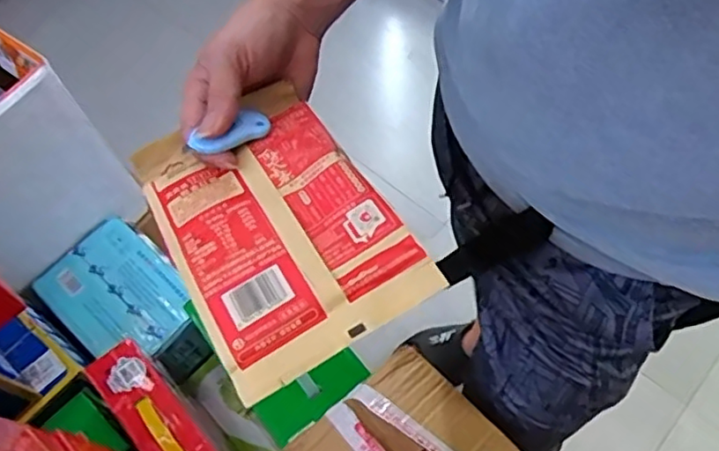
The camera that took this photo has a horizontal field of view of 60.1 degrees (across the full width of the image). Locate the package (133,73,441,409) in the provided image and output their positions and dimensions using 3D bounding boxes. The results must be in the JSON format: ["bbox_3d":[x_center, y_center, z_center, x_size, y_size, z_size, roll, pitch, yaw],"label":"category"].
[{"bbox_3d":[-0.058,-0.006,0.390,0.124,0.020,0.207,-31,57,-9],"label":"package"}]

